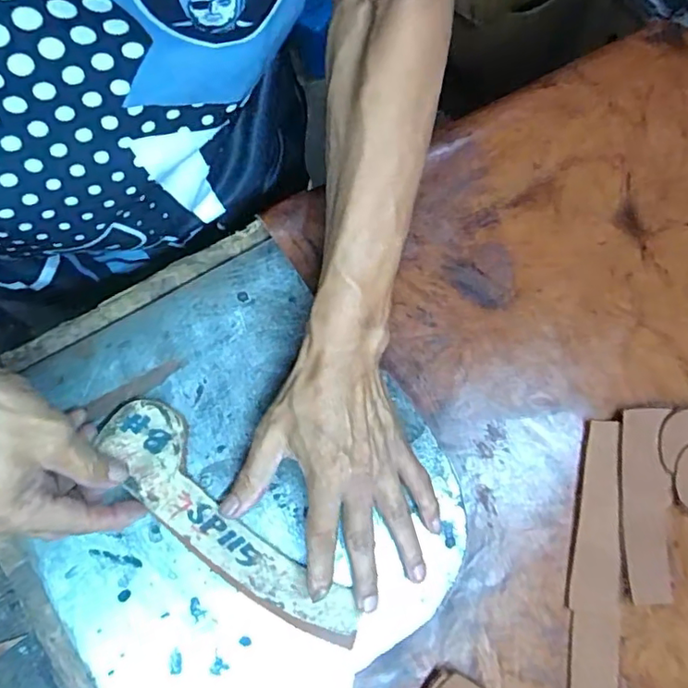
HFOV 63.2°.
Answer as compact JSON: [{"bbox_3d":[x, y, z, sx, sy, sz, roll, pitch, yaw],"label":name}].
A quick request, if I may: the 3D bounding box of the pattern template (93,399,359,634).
[{"bbox_3d":[-0.078,0.120,0.369,0.204,0.010,0.048,45,80,2],"label":"pattern template"}]

